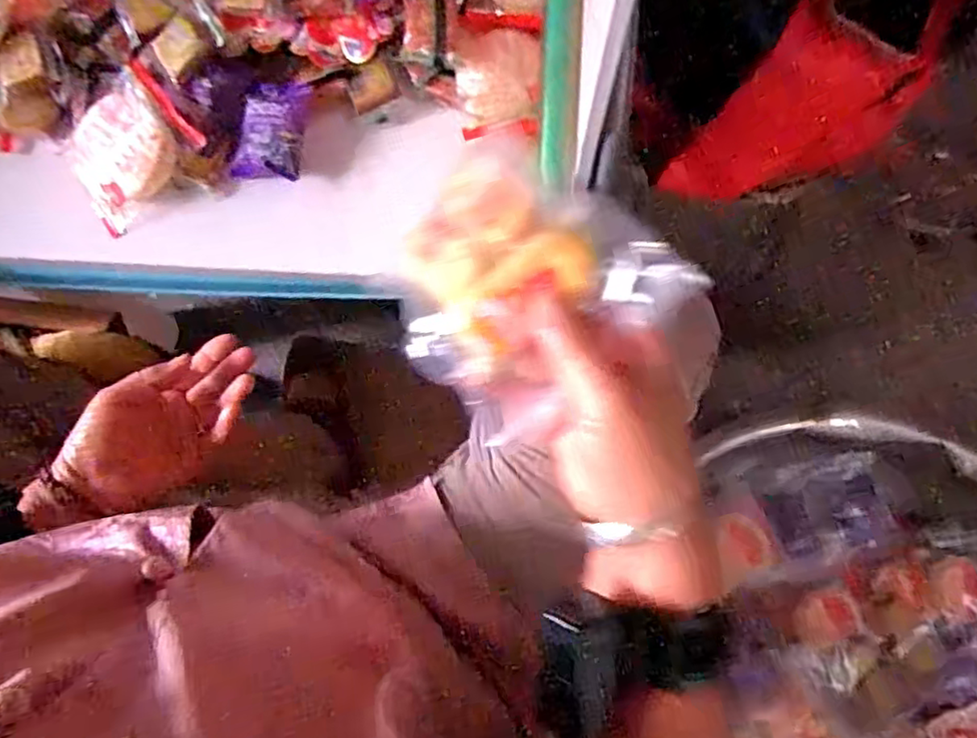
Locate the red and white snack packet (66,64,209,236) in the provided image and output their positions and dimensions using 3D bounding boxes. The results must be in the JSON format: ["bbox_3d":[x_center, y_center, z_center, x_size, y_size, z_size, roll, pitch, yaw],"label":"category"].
[{"bbox_3d":[-0.300,-0.182,0.525,0.104,0.032,0.094,-41,80,-8],"label":"red and white snack packet"}]

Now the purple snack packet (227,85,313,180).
[{"bbox_3d":[-0.182,-0.197,0.529,0.052,0.022,0.078,6,77,2],"label":"purple snack packet"}]

